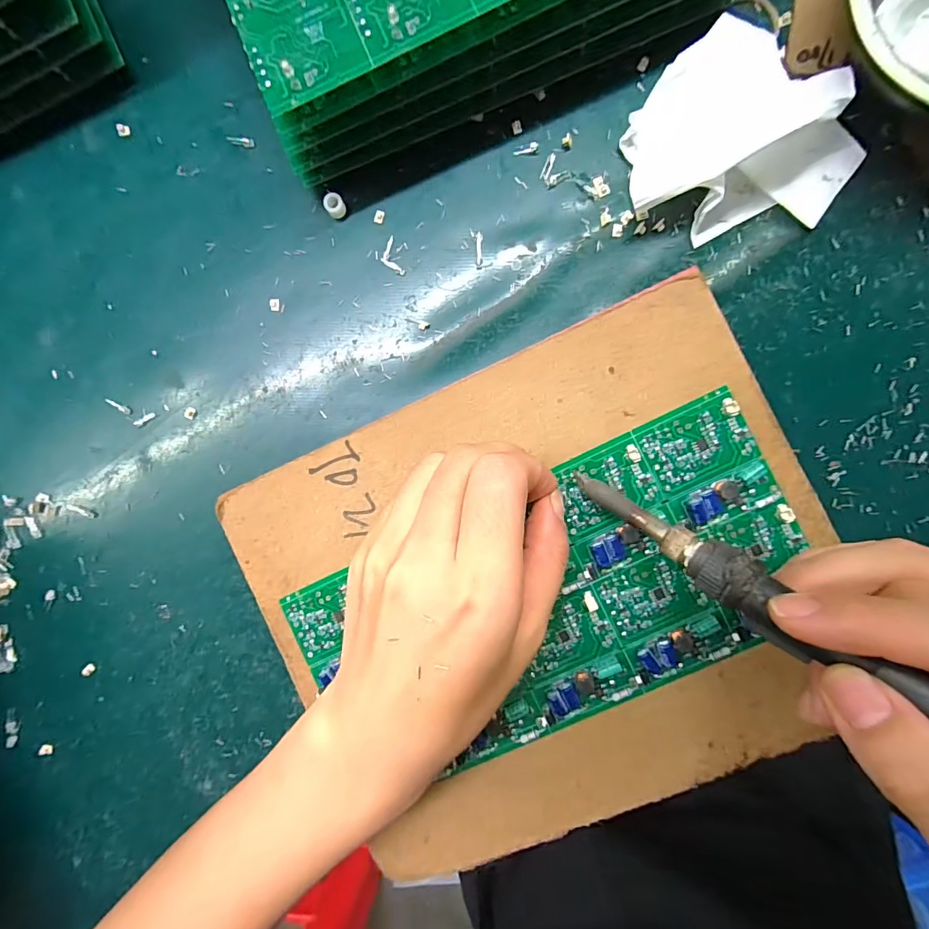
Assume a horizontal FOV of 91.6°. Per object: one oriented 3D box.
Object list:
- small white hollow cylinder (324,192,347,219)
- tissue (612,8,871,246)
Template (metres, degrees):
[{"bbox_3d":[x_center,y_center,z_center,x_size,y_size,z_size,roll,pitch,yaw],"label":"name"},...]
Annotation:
[{"bbox_3d":[-0.067,-0.133,0.233,0.009,0.009,0.010,-38,87,5],"label":"small white hollow cylinder"},{"bbox_3d":[0.126,-0.147,0.204,0.096,0.034,0.083,41,94,4],"label":"tissue"}]

